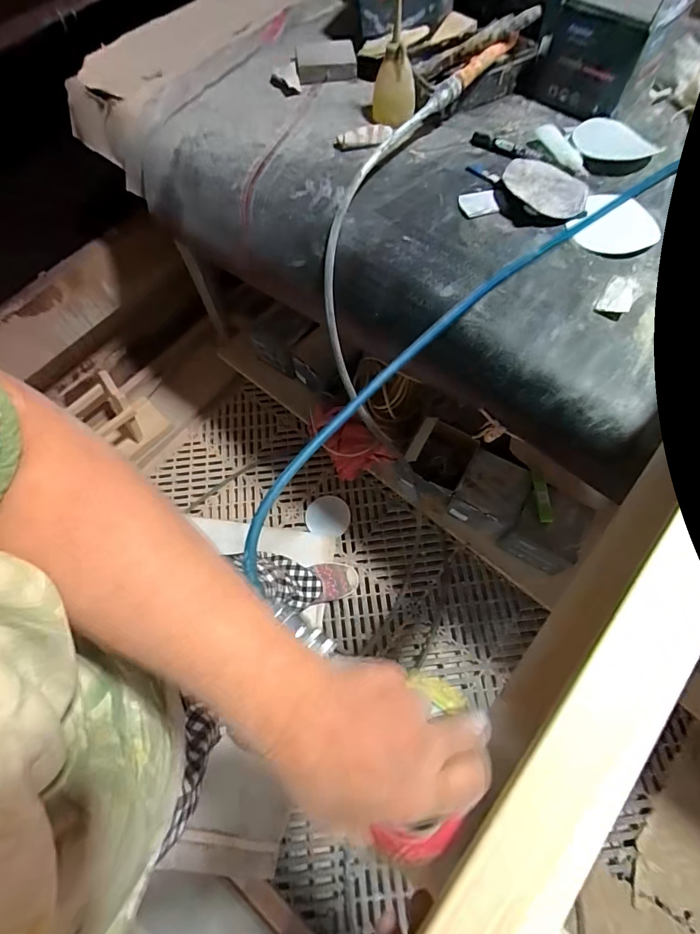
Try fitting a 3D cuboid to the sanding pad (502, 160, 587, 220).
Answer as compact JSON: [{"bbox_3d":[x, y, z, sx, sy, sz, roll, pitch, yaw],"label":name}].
[{"bbox_3d":[0.258,-0.369,0.566,0.111,0.020,0.105,19,68,11],"label":"sanding pad"}]

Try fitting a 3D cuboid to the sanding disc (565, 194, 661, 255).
[{"bbox_3d":[0.338,-0.309,0.543,0.104,0.006,0.098,-1,66,2],"label":"sanding disc"}]

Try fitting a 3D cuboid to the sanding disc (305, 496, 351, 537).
[{"bbox_3d":[-0.059,0.132,1.144,0.116,0.006,0.107,-1,66,2],"label":"sanding disc"}]

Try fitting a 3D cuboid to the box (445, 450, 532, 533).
[{"bbox_3d":[0.306,0.058,0.923,0.135,0.103,0.136,28,70,14],"label":"box"}]

